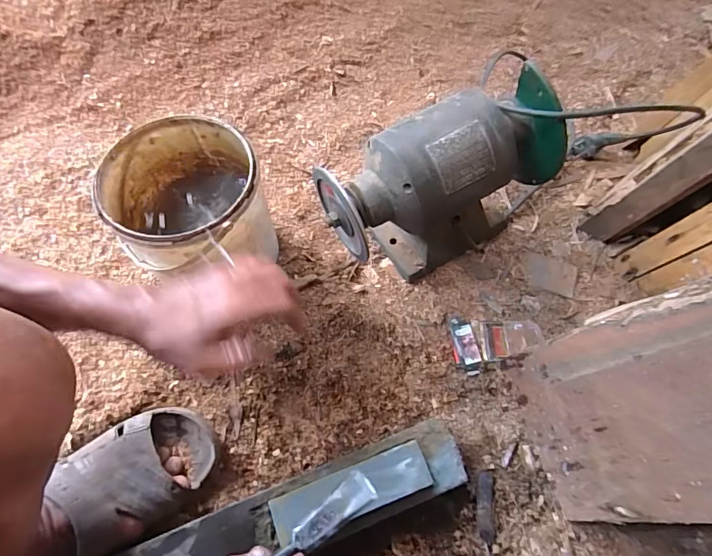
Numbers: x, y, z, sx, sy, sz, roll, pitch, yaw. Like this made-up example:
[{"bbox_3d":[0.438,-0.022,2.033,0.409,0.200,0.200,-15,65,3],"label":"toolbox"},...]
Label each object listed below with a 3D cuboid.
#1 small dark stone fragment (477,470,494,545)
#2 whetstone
[{"bbox_3d":[0.148,0.261,0.513,0.019,0.008,0.073,5,65,3],"label":"small dark stone fragment"},{"bbox_3d":[-0.007,0.236,0.491,0.174,0.021,0.048,-19,66,-8],"label":"whetstone"}]

